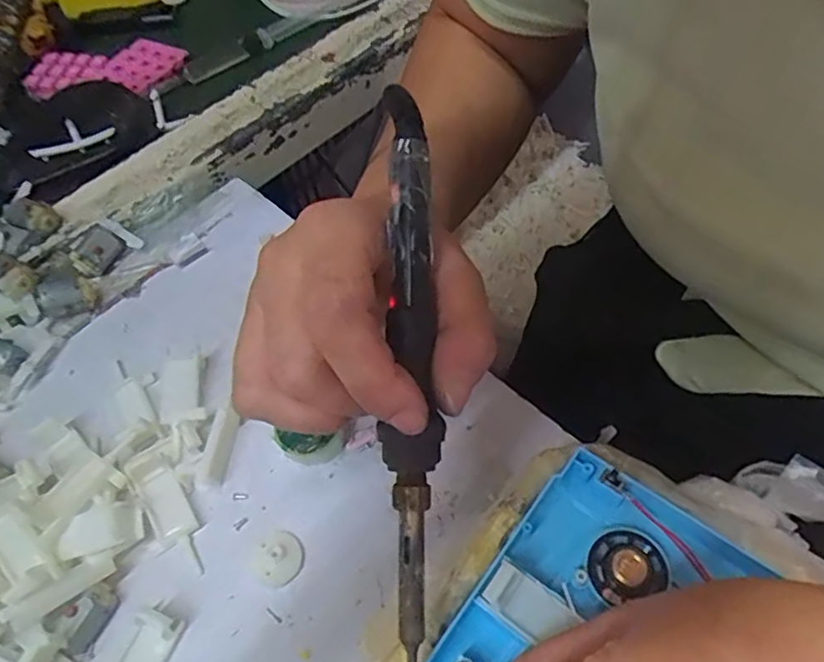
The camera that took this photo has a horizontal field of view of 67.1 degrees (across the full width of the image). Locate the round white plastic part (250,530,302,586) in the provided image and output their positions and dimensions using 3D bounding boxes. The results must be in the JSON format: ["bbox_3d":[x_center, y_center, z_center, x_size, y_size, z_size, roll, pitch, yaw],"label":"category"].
[{"bbox_3d":[-0.061,0.100,0.276,0.023,0.006,0.023,-2,54,2],"label":"round white plastic part"}]

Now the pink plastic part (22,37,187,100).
[{"bbox_3d":[-0.235,-0.202,0.479,0.113,0.016,0.067,3,54,5],"label":"pink plastic part"}]

